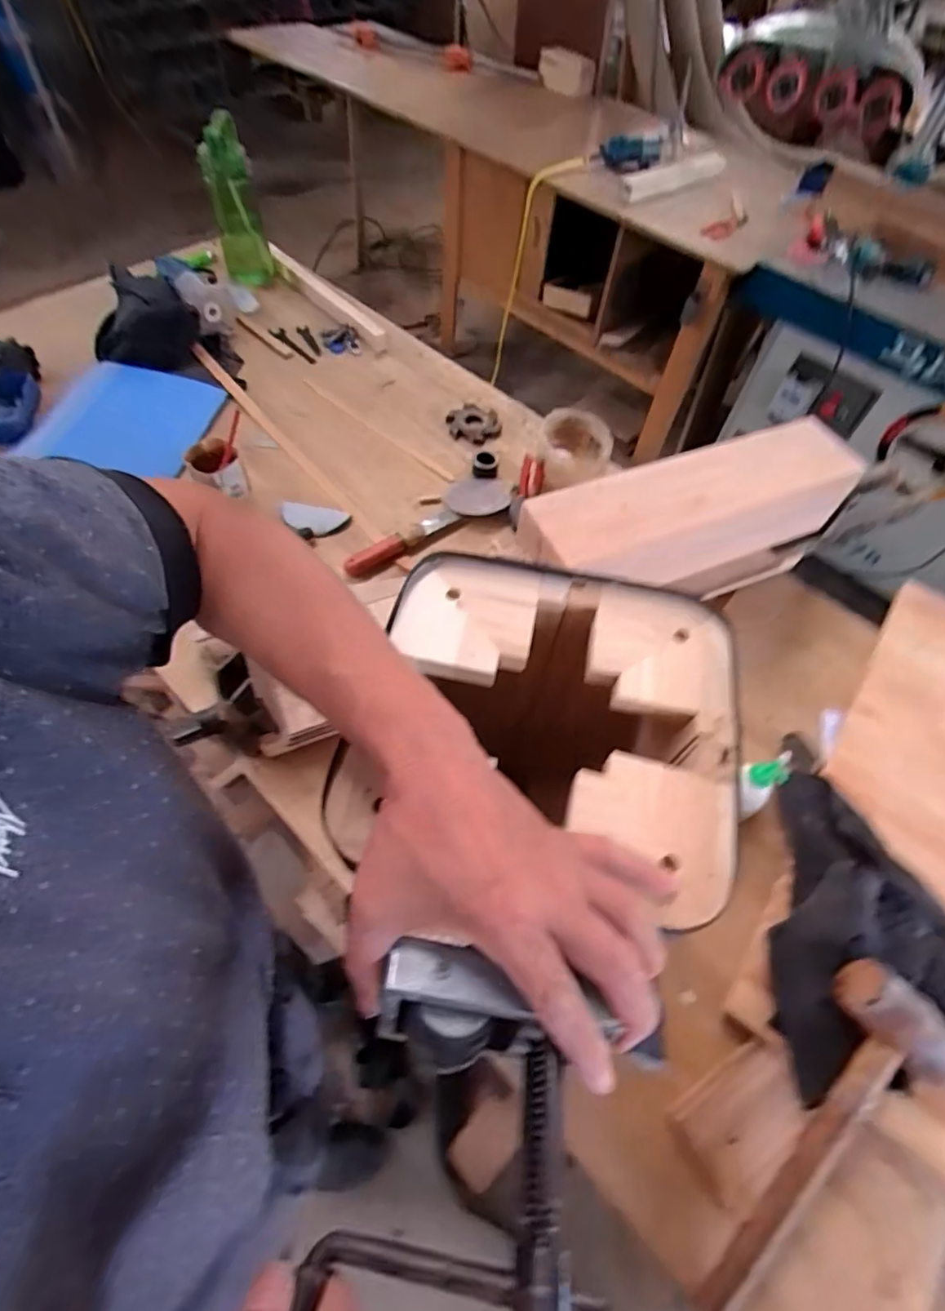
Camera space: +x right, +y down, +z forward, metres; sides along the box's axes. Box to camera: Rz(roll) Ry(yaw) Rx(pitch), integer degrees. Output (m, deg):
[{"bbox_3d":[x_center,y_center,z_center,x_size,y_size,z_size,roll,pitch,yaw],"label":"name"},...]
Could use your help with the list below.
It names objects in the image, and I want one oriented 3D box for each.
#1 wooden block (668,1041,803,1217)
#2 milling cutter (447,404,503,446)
[{"bbox_3d":[0.268,0.450,0.559,0.133,0.013,0.089,-30,66,-20],"label":"wooden block"},{"bbox_3d":[0.003,-0.426,1.052,0.091,0.022,0.086,-11,61,-11],"label":"milling cutter"}]

